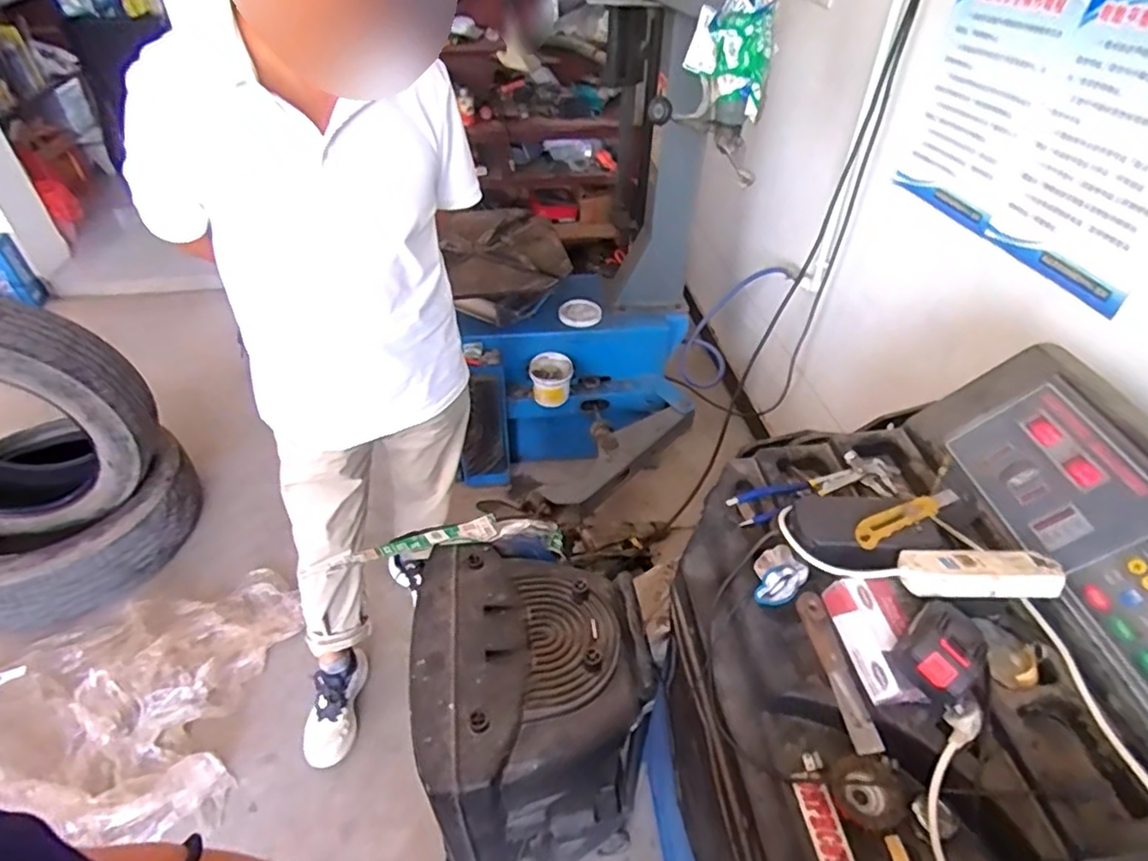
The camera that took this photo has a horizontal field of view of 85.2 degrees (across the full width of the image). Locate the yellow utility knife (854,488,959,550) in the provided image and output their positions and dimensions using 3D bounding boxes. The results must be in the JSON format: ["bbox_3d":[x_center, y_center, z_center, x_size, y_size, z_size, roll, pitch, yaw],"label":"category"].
[{"bbox_3d":[0.430,0.110,0.810,0.163,0.017,0.035,-17,45,-20],"label":"yellow utility knife"}]

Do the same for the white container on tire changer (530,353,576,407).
[{"bbox_3d":[-0.067,-0.143,1.832,0.126,0.131,0.106,1,42,0],"label":"white container on tire changer"}]

